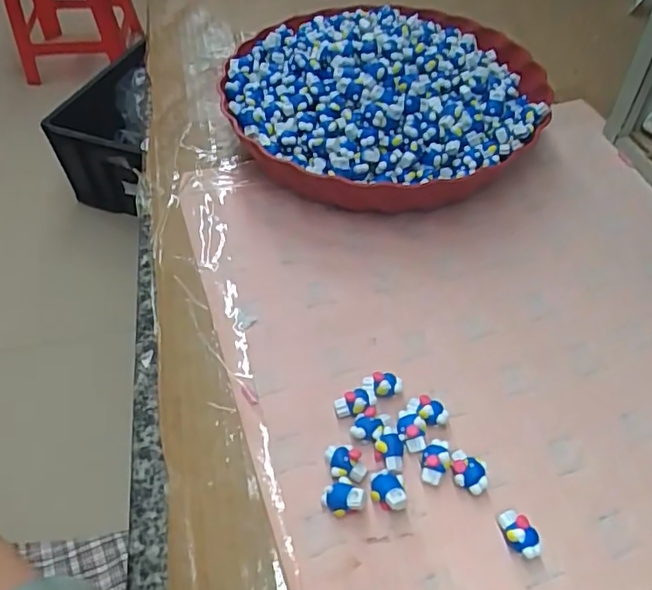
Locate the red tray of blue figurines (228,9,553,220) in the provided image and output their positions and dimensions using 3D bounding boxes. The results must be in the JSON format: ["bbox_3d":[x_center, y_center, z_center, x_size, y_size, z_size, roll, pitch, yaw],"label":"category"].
[{"bbox_3d":[0.046,-0.154,0.445,0.225,0.074,0.235,18,51,15],"label":"red tray of blue figurines"}]

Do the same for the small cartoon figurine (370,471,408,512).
[{"bbox_3d":[0.030,0.094,0.278,0.016,0.012,0.018,0,49,0],"label":"small cartoon figurine"}]

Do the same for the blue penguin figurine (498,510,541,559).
[{"bbox_3d":[0.088,0.110,0.267,0.012,0.013,0.022,-26,54,-21],"label":"blue penguin figurine"}]

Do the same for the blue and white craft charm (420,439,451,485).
[{"bbox_3d":[0.055,0.082,0.288,0.013,0.011,0.021,22,52,18],"label":"blue and white craft charm"}]

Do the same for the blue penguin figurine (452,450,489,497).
[{"bbox_3d":[0.070,0.088,0.285,0.020,0.013,0.015,29,55,23],"label":"blue penguin figurine"}]

